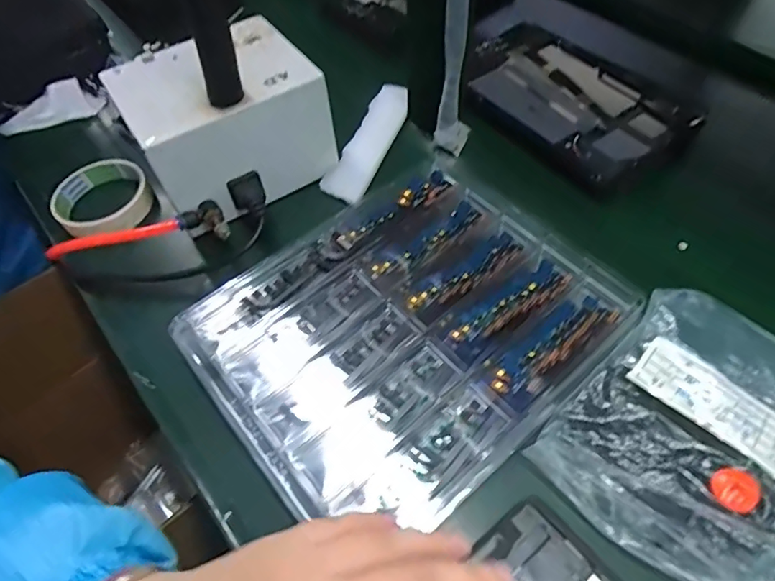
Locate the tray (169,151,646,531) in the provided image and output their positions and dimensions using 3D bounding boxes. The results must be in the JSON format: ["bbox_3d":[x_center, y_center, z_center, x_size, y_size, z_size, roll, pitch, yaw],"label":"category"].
[{"bbox_3d":[0.017,0.023,0.368,0.269,0.021,0.218,-37,63,-21],"label":"tray"}]

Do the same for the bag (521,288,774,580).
[{"bbox_3d":[0.198,0.083,0.313,0.139,0.020,0.174,36,64,22],"label":"bag"}]

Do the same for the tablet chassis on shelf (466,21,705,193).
[{"bbox_3d":[0.182,-0.205,0.524,0.142,0.021,0.246,-28,60,-16],"label":"tablet chassis on shelf"}]

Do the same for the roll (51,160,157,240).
[{"bbox_3d":[-0.265,-0.085,0.470,0.085,0.026,0.084,-1,56,1],"label":"roll"}]

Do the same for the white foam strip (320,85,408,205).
[{"bbox_3d":[-0.015,-0.152,0.504,0.040,0.014,0.165,20,59,14],"label":"white foam strip"}]

